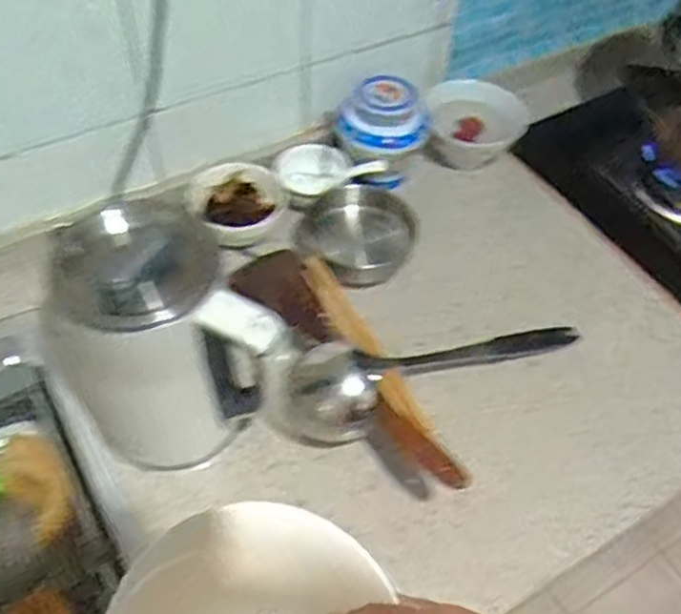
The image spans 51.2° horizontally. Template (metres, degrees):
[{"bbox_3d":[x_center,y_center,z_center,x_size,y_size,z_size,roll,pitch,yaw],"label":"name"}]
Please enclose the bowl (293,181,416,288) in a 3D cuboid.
[{"bbox_3d":[0.020,-0.087,0.857,0.141,0.066,0.112,6,52,1],"label":"bowl"}]

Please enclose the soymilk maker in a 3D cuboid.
[{"bbox_3d":[-0.149,0.055,0.623,0.153,0.248,0.167,-30,60,-24],"label":"soymilk maker"}]

